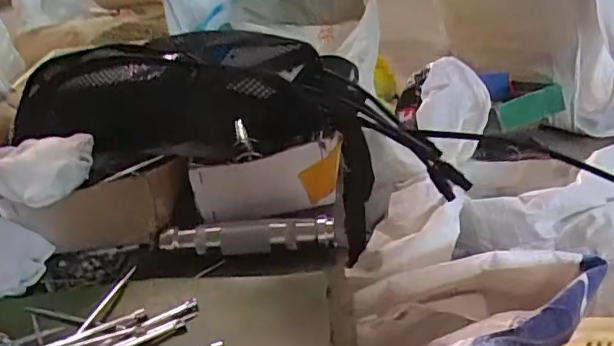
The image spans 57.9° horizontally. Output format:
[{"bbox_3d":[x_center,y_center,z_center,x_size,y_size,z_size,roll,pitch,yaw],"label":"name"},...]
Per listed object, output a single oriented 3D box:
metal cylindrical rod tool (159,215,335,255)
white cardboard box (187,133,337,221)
[{"bbox_3d":[-0.049,0.049,0.449,0.140,0.022,0.021,-4,31,7],"label":"metal cylindrical rod tool"},{"bbox_3d":[-0.030,0.007,0.476,0.129,0.056,0.021,-17,31,-15],"label":"white cardboard box"}]

